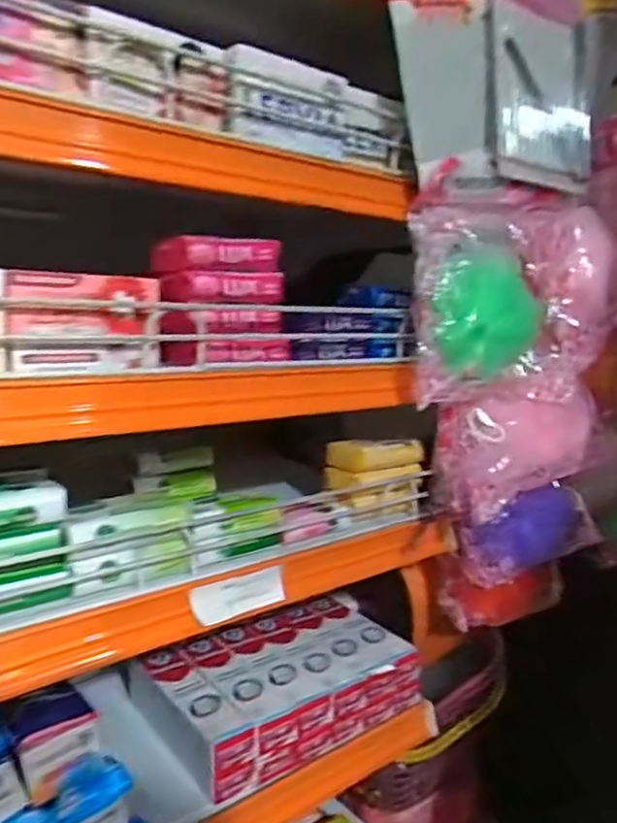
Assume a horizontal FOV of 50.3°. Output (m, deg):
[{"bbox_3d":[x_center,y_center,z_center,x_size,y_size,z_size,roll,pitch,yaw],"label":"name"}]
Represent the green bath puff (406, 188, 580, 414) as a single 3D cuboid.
[{"bbox_3d":[0.152,-0.097,0.540,0.144,0.169,0.065,-5,13,-37],"label":"green bath puff"}]

